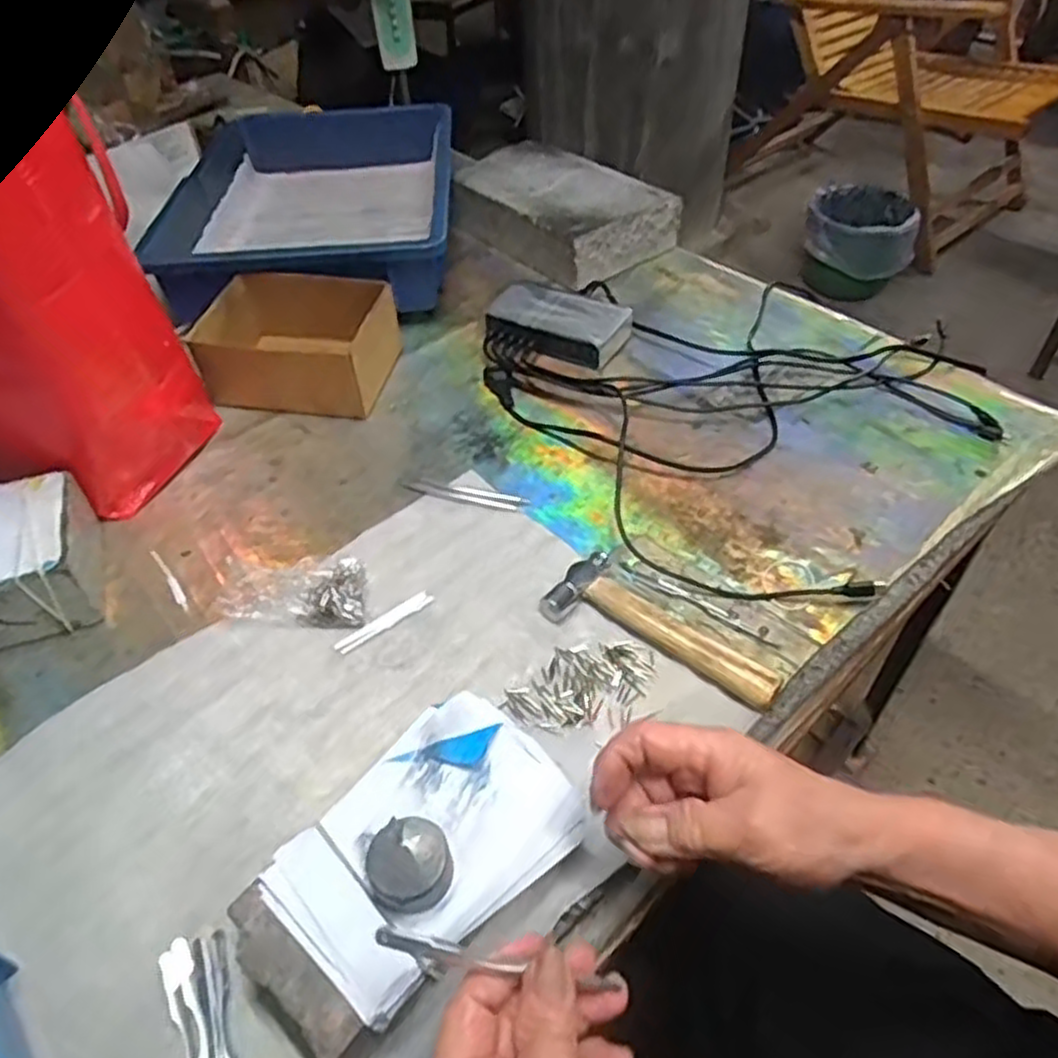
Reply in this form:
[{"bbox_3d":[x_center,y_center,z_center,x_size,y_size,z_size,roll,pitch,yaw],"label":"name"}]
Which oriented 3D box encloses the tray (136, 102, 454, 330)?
[{"bbox_3d":[-0.228,-0.363,0.851,0.280,0.086,0.372,-3,47,0],"label":"tray"}]

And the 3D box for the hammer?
[{"bbox_3d":[0.087,0.069,0.505,0.156,0.025,0.054,28,54,26],"label":"hammer"}]

